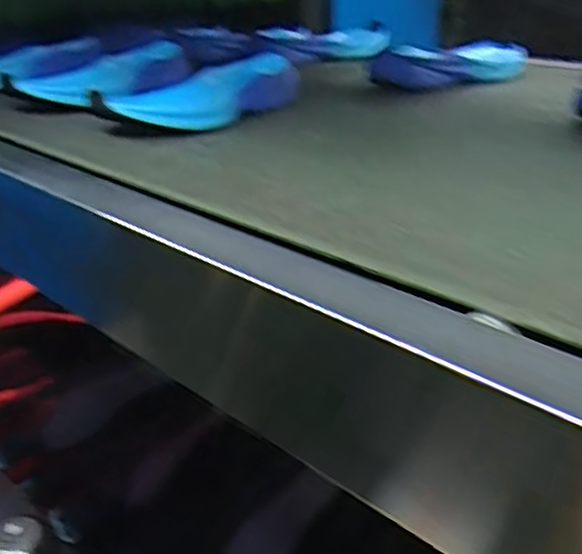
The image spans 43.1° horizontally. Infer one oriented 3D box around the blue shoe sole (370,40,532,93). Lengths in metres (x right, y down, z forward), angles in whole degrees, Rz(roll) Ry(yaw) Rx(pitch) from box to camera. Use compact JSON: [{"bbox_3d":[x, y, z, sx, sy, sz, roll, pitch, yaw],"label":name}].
[{"bbox_3d":[0.220,-0.265,0.915,0.248,0.034,0.092,-21,31,-36],"label":"blue shoe sole"}]

